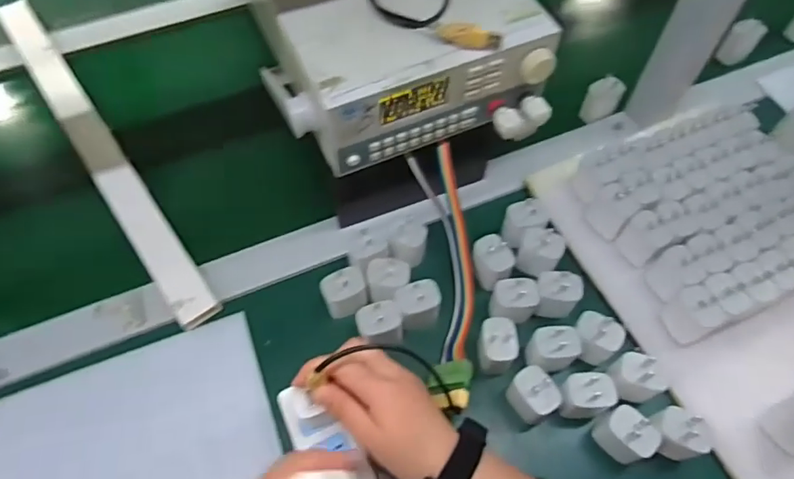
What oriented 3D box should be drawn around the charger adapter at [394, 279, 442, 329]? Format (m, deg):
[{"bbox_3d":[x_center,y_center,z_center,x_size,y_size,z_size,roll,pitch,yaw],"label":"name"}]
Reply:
[{"bbox_3d":[0.021,0.063,0.514,0.042,0.051,0.031,-11,61,-5],"label":"charger adapter"}]

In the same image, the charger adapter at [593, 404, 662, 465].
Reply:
[{"bbox_3d":[0.197,0.167,0.452,0.044,0.050,0.029,40,68,20],"label":"charger adapter"}]

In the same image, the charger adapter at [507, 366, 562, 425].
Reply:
[{"bbox_3d":[0.121,0.137,0.468,0.032,0.052,0.039,-34,66,-17],"label":"charger adapter"}]

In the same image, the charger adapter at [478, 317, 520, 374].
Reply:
[{"bbox_3d":[0.092,0.099,0.492,0.033,0.040,0.043,1,61,1],"label":"charger adapter"}]

